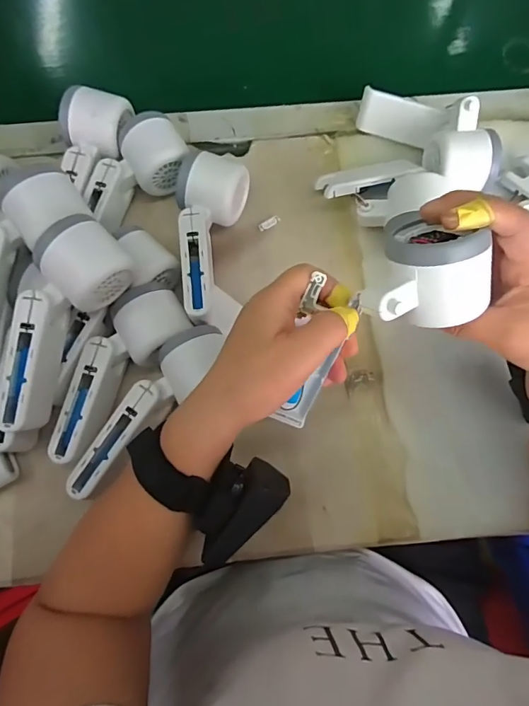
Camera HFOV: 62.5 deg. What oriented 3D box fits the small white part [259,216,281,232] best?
[{"bbox_3d":[0.005,-0.131,0.441,0.023,0.004,0.008,-30,77,-9],"label":"small white part"}]

